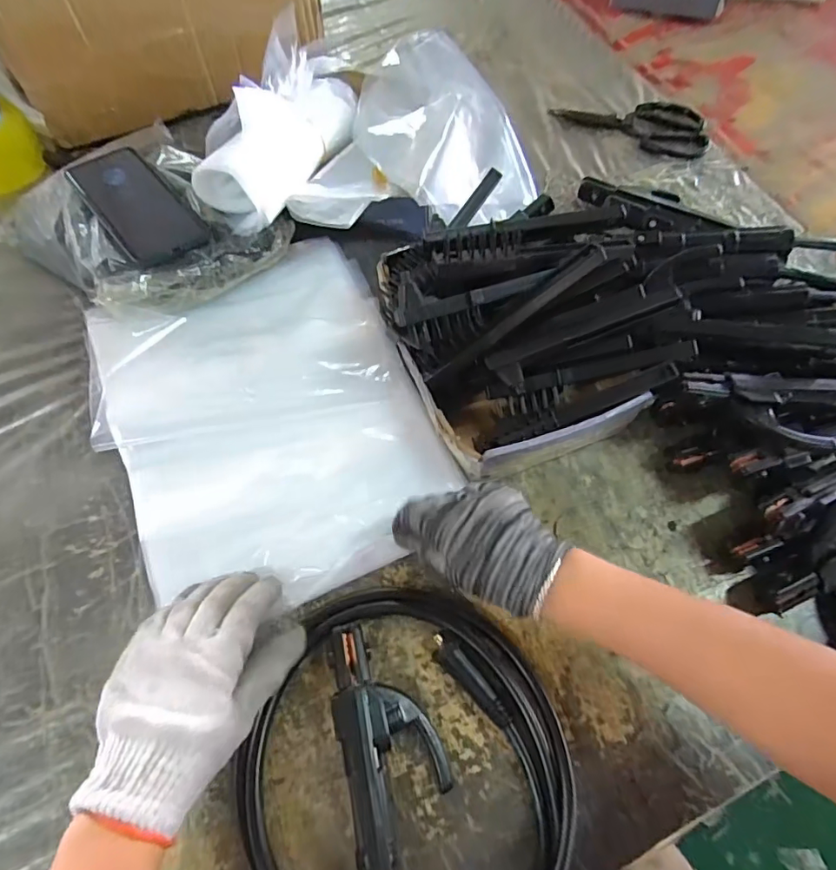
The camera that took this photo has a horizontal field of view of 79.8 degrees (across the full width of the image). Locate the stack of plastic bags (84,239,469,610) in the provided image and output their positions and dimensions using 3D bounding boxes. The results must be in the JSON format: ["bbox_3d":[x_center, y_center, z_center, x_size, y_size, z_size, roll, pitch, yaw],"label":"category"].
[{"bbox_3d":[-0.137,-0.027,0.465,0.272,0.030,0.341,-25,65,-14],"label":"stack of plastic bags"}]

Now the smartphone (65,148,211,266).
[{"bbox_3d":[-0.287,-0.237,0.508,0.073,0.004,0.182,-36,70,-18],"label":"smartphone"}]

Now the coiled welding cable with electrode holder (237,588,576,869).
[{"bbox_3d":[-0.003,0.227,0.348,0.218,0.036,0.224,1,62,-1],"label":"coiled welding cable with electrode holder"}]

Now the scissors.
[{"bbox_3d":[0.305,-0.449,0.720,0.216,0.009,0.101,12,62,5],"label":"scissors"}]

